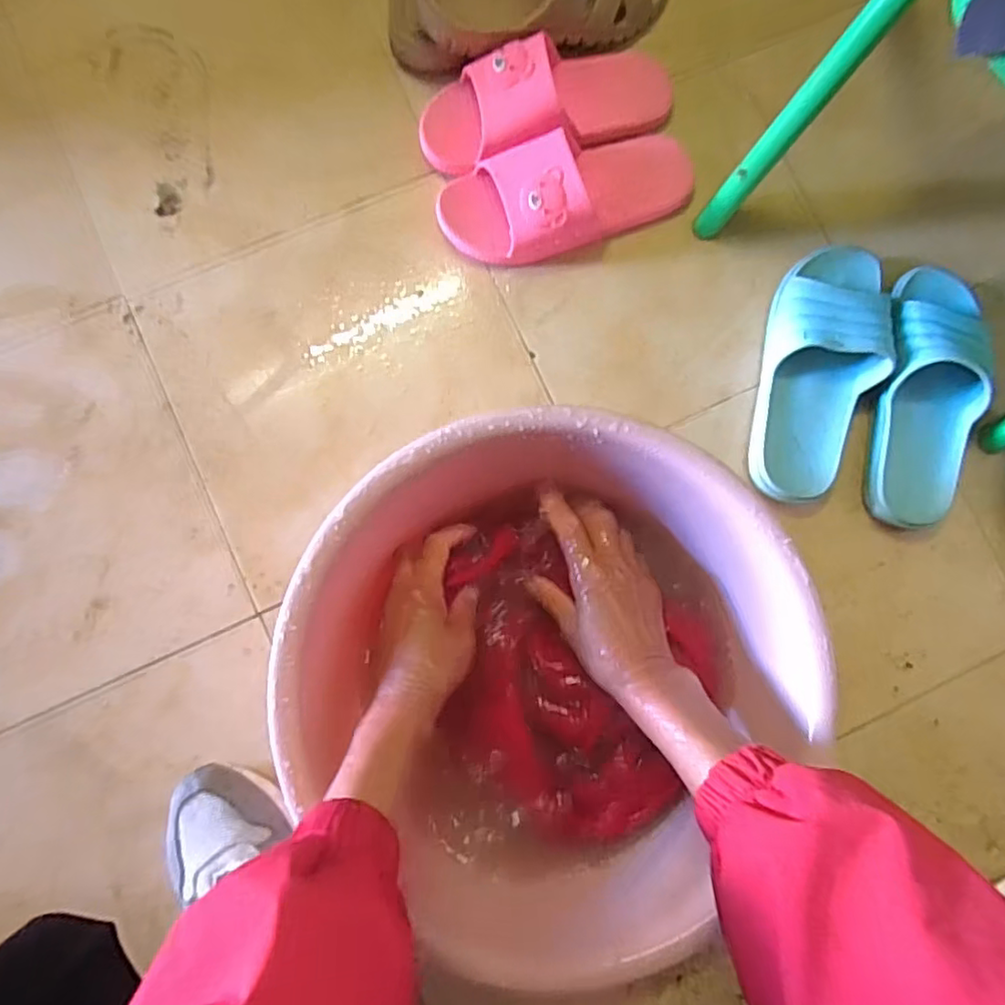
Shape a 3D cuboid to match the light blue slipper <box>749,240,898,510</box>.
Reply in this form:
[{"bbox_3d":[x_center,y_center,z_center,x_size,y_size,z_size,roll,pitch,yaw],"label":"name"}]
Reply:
[{"bbox_3d":[0.270,-0.115,0.531,0.089,0.057,0.227,17,82,-1],"label":"light blue slipper"}]

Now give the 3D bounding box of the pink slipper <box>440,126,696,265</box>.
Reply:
[{"bbox_3d":[0.059,-0.271,0.536,0.220,0.062,0.083,-18,84,-5],"label":"pink slipper"}]

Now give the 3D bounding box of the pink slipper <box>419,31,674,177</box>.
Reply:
[{"bbox_3d":[0.043,-0.358,0.547,0.229,0.062,0.084,-19,84,-5],"label":"pink slipper"}]

